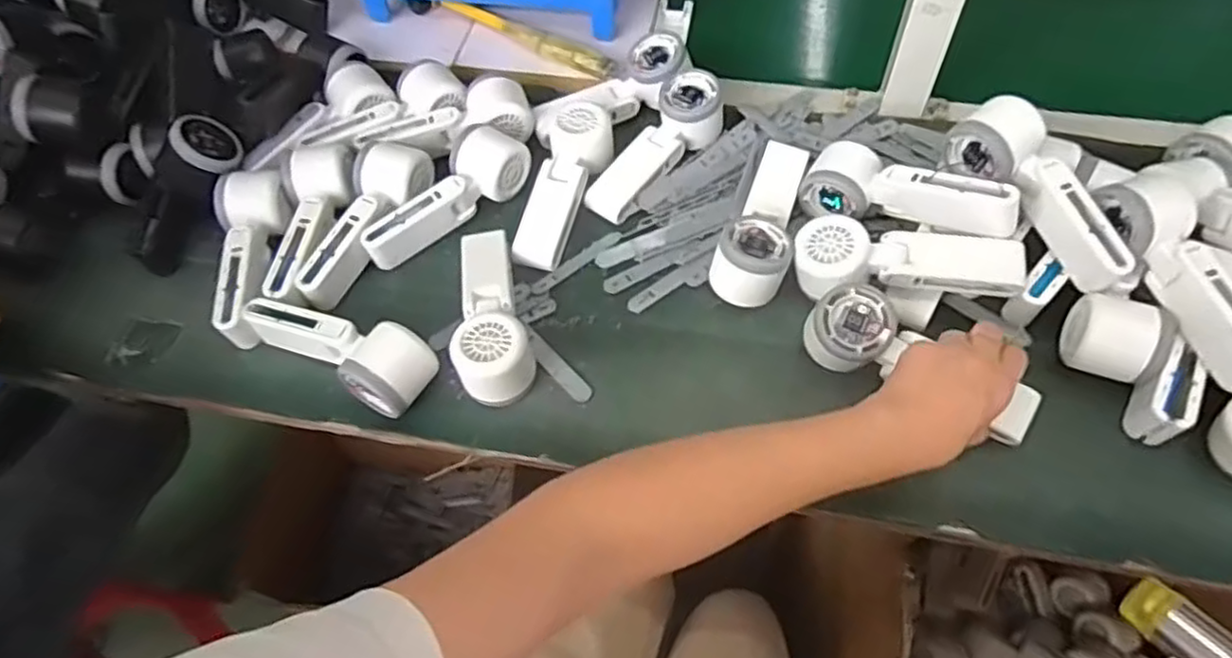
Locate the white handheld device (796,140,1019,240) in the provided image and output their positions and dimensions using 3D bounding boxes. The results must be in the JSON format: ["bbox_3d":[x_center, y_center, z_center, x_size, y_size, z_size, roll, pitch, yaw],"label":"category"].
[{"bbox_3d":[0.239,-0.110,0.589,0.167,0.047,0.060,21,60,34],"label":"white handheld device"}]

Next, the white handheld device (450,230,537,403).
[{"bbox_3d":[-0.101,-0.017,0.576,0.054,0.052,0.161,-11,58,-3],"label":"white handheld device"}]

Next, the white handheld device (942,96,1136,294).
[{"bbox_3d":[0.329,-0.103,0.554,0.052,0.053,0.167,-28,74,-14],"label":"white handheld device"}]

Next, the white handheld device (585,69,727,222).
[{"bbox_3d":[0.038,-0.169,0.654,0.056,0.044,0.161,30,64,20],"label":"white handheld device"}]

